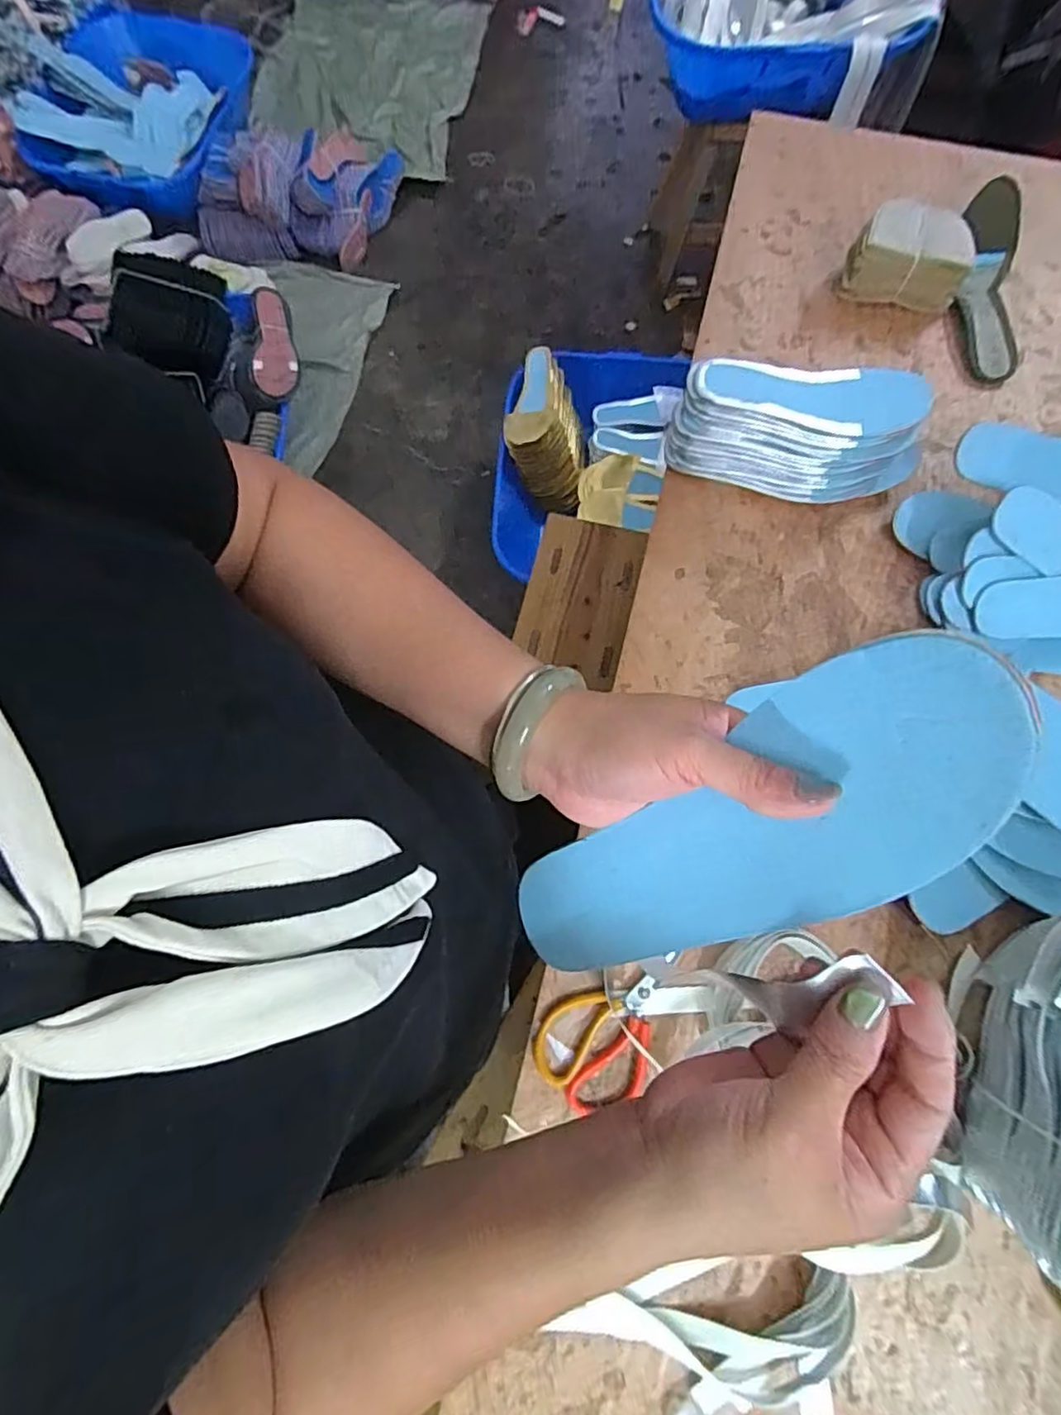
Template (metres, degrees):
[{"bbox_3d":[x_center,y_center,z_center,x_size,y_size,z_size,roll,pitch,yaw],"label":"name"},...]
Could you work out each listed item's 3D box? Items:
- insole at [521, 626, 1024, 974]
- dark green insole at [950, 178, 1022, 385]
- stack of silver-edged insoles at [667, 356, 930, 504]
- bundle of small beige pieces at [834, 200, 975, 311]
[{"bbox_3d":[0.084,0.058,0.275,0.236,0.017,0.087,-38,73,32],"label":"insole"},{"bbox_3d":[0.594,-0.546,0.814,0.081,0.038,0.267,5,88,3],"label":"dark green insole"},{"bbox_3d":[0.306,-0.311,0.720,0.283,0.129,0.092,3,74,2],"label":"stack of silver-edged insoles"},{"bbox_3d":[0.484,-0.582,0.814,0.148,0.080,0.093,9,75,4],"label":"bundle of small beige pieces"}]

